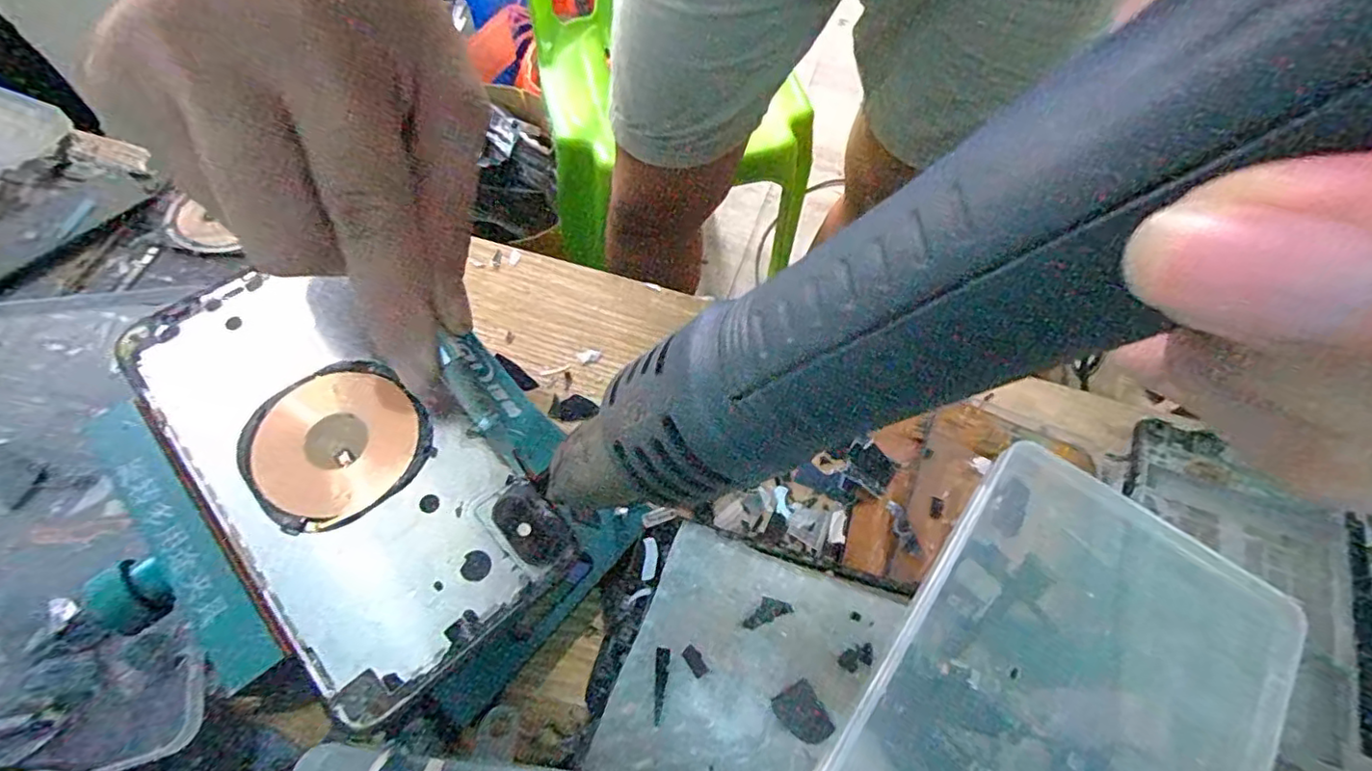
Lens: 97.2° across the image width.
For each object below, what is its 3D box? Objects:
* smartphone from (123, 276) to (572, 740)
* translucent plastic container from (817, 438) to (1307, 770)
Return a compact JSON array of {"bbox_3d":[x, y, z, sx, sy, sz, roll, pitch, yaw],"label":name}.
[{"bbox_3d":[-0.111,0.021,0.186,0.150,0.004,0.072,41,67,13],"label":"smartphone"},{"bbox_3d":[0.109,0.108,0.186,0.096,0.031,0.187,35,65,14],"label":"translucent plastic container"}]

